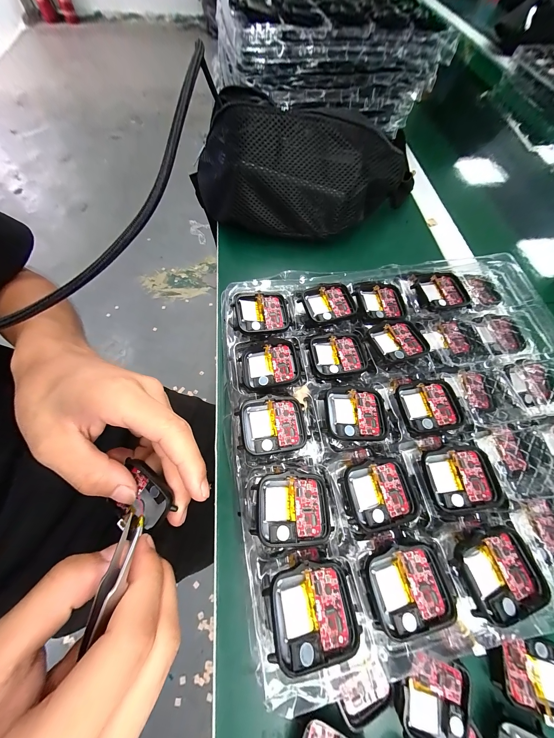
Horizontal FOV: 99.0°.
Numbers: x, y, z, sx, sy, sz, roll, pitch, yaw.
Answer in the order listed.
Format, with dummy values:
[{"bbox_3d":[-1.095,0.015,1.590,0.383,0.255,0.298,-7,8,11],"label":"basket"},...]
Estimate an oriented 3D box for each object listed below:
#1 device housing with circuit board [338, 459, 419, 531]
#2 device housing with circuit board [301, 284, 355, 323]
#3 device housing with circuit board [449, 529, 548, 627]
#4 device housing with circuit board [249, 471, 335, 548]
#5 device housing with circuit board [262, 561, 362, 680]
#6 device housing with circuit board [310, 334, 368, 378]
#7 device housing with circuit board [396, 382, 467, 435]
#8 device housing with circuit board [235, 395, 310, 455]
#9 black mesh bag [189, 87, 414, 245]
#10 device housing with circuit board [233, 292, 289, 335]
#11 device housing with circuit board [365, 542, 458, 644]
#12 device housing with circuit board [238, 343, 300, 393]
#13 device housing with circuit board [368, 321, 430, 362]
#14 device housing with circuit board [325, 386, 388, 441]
[{"bbox_3d":[0.066,0.079,0.152,0.046,0.007,0.036,-8,67,-6],"label":"device housing with circuit board"},{"bbox_3d":[0.046,-0.058,0.207,0.042,0.006,0.036,-12,68,-8],"label":"device housing with circuit board"},{"bbox_3d":[0.124,0.114,0.132,0.046,0.007,0.039,-16,68,-9],"label":"device housing with circuit board"},{"bbox_3d":[0.009,0.084,0.143,0.044,0.009,0.037,0,66,-3],"label":"device housing with circuit board"},{"bbox_3d":[0.019,0.125,0.122,0.045,0.006,0.037,-2,53,-12],"label":"device housing with circuit board"},{"bbox_3d":[0.051,-0.011,0.193,0.043,0.005,0.038,-6,67,-5],"label":"device housing with circuit board"},{"bbox_3d":[0.116,0.028,0.176,0.044,0.004,0.038,-3,67,-4],"label":"device housing with circuit board"},{"bbox_3d":[-0.003,0.038,0.163,0.045,0.010,0.037,-8,67,-6],"label":"device housing with circuit board"},{"bbox_3d":[0.031,-0.231,0.291,0.281,0.109,0.120,9,66,2],"label":"black mesh bag"},{"bbox_3d":[-0.013,-0.047,0.200,0.045,0.014,0.038,-5,67,-5],"label":"device housing with circuit board"},{"bbox_3d":[0.075,0.123,0.133,0.044,0.005,0.038,-3,67,-4],"label":"device housing with circuit board"},{"bbox_3d":[-0.005,-0.002,0.184,0.044,0.008,0.037,-6,67,-5],"label":"device housing with circuit board"},{"bbox_3d":[0.101,-0.024,0.194,0.041,0.006,0.037,-17,68,-10],"label":"device housing with circuit board"},{"bbox_3d":[0.056,0.032,0.167,0.044,0.007,0.038,4,66,-1],"label":"device housing with circuit board"}]

